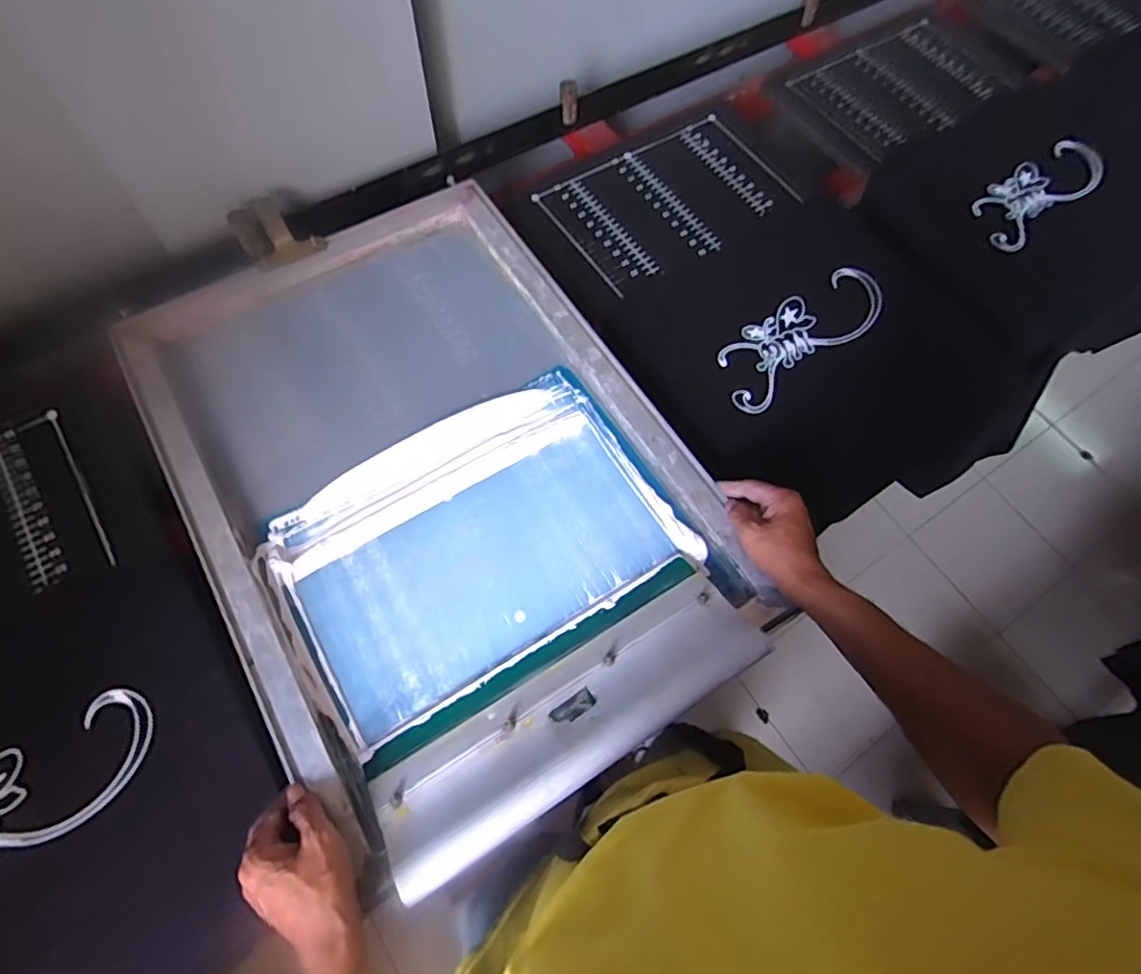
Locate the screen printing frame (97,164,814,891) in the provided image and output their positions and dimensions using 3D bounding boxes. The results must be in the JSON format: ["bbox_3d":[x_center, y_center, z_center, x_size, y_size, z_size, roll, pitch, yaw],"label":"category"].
[{"bbox_3d":[-0.155,-0.041,0.632,0.455,0.048,0.595,-30,69,-14],"label":"screen printing frame"}]

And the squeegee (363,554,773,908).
[{"bbox_3d":[0.010,0.186,0.526,0.321,0.032,0.118,-30,57,-13],"label":"squeegee"}]

